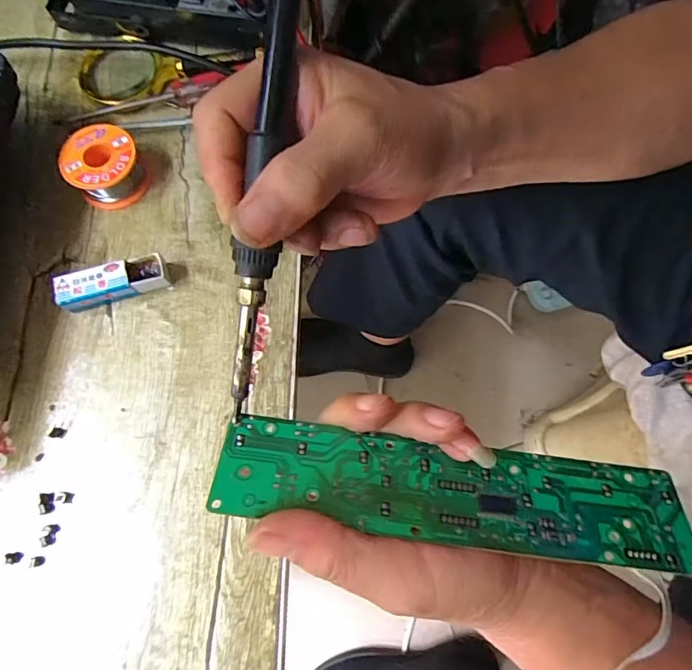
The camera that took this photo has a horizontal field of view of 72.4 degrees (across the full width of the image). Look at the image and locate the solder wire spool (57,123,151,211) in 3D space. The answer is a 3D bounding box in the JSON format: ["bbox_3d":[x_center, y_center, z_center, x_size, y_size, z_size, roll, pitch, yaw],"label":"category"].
[{"bbox_3d":[-0.179,-0.125,0.350,0.051,0.030,0.053,1,72,-2],"label":"solder wire spool"}]

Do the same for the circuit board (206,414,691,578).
[{"bbox_3d":[0.047,0.068,0.208,0.203,0.004,0.045,8,50,-1],"label":"circuit board"}]

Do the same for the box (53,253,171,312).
[{"bbox_3d":[-0.161,-0.035,0.329,0.072,0.021,0.024,-16,73,-7],"label":"box"}]

